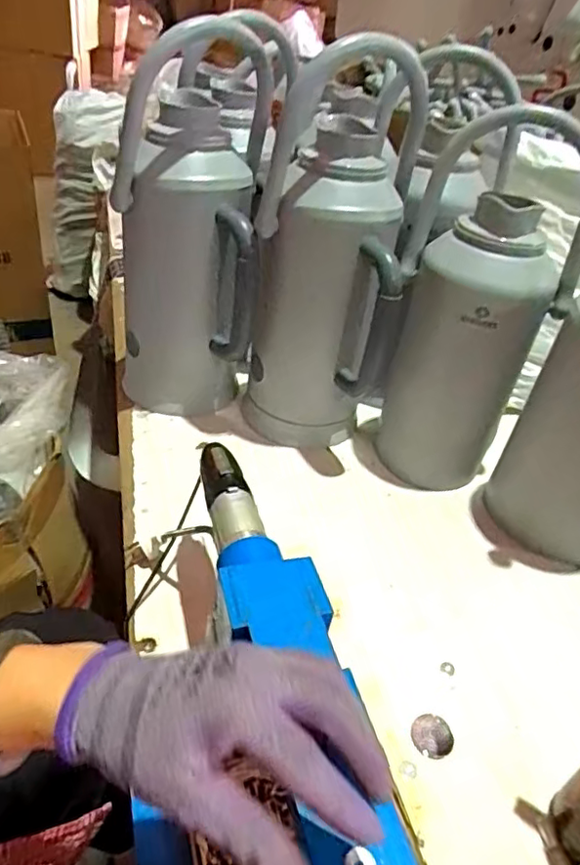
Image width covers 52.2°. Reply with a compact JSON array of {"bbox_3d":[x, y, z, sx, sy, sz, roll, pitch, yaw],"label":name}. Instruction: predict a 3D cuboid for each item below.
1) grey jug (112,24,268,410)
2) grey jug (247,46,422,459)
[{"bbox_3d":[-0.128,-0.225,0.747,0.171,0.445,0.147,5,36,-4],"label":"grey jug"},{"bbox_3d":[0.044,-0.193,0.729,0.169,0.453,0.135,11,36,4],"label":"grey jug"}]

